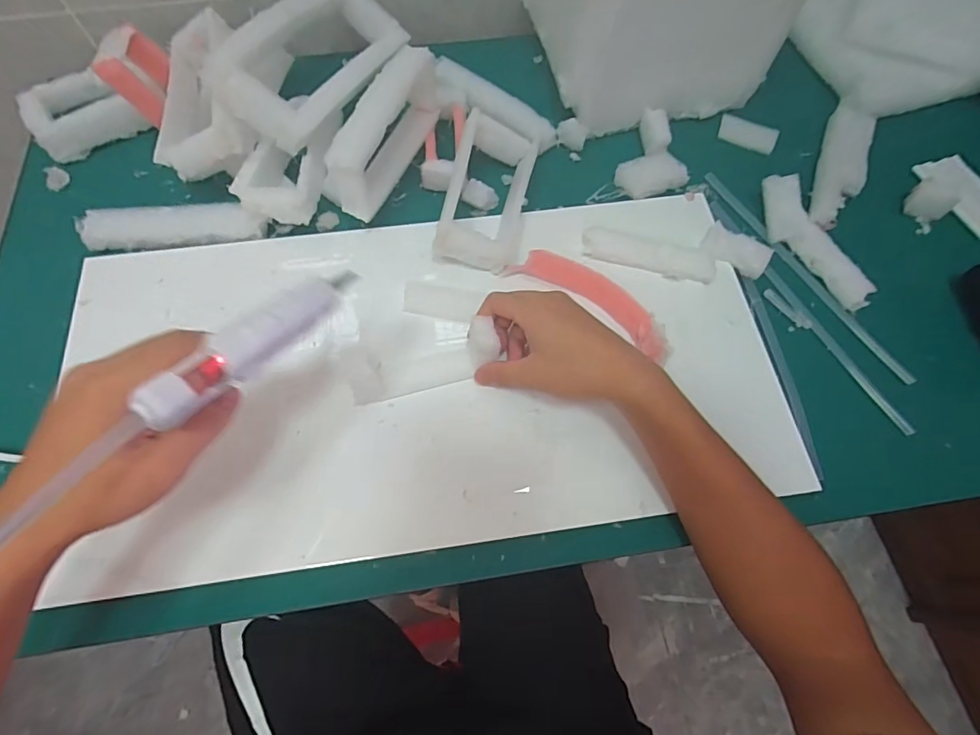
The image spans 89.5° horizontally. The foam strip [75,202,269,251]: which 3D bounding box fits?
[{"bbox_3d":[-0.298,-0.133,0.466,0.169,0.022,0.036,-1,67,-1],"label":"foam strip"}]

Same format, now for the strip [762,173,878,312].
[{"bbox_3d":[0.304,-0.119,0.465,0.041,0.027,0.143,-26,70,-11],"label":"strip"}]

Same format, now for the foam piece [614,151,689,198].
[{"bbox_3d":[0.162,-0.195,0.502,0.062,0.020,0.043,-22,69,-9],"label":"foam piece"}]

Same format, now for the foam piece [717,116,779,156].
[{"bbox_3d":[0.280,-0.255,0.536,0.060,0.004,0.041,27,70,10],"label":"foam piece"}]

